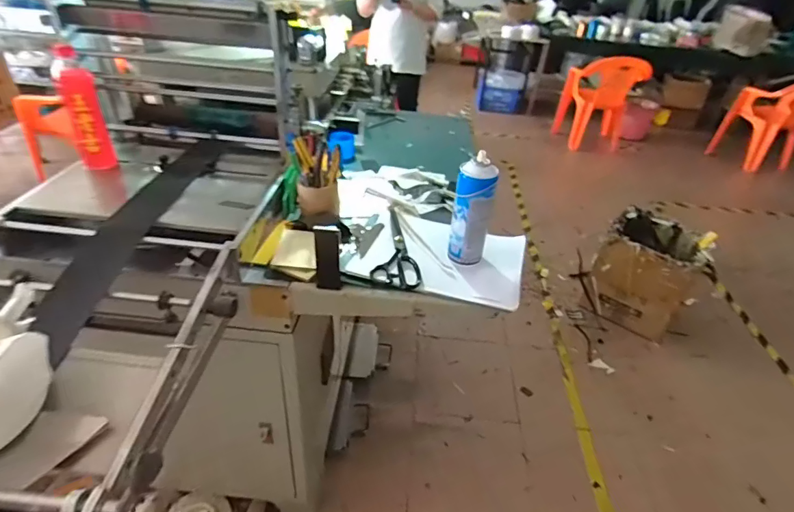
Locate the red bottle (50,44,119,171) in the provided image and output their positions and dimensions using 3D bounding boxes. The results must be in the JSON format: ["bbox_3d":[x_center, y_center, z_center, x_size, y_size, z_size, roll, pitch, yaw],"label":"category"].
[{"bbox_3d":[-0.594,-0.274,0.861,0.068,0.211,0.065,-19,42,-30],"label":"red bottle"}]

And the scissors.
[{"bbox_3d":[0.002,-0.024,0.862,0.082,0.013,0.243,4,35,-1],"label":"scissors"}]

